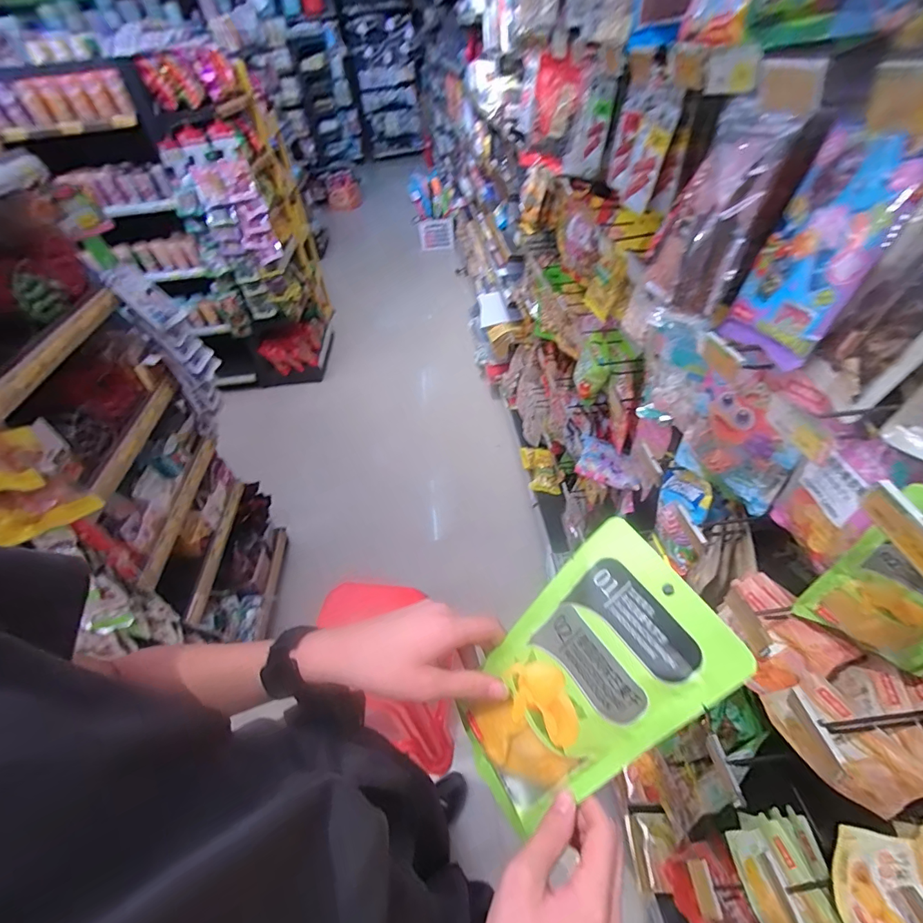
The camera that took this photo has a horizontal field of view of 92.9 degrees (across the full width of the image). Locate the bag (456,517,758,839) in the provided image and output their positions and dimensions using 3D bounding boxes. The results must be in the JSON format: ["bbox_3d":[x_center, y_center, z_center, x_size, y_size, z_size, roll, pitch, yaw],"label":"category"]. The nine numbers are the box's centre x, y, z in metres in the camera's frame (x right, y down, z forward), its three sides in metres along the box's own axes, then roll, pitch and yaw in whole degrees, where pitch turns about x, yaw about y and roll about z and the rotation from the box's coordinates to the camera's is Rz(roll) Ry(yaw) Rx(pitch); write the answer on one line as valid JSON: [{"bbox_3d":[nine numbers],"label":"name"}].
[{"bbox_3d":[0.080,0.168,0.329,0.014,0.236,0.119,9,33,-48],"label":"bag"}]

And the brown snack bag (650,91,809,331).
[{"bbox_3d":[0.337,-0.324,0.601,0.040,0.261,0.128,-11,41,-34],"label":"brown snack bag"}]

